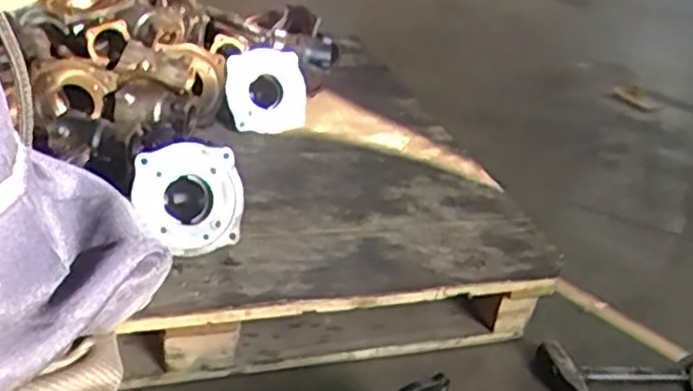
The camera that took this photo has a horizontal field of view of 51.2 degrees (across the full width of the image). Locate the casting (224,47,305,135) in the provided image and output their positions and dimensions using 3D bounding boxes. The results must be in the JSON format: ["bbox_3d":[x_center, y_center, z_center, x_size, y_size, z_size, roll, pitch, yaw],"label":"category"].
[{"bbox_3d":[-0.163,-0.208,1.472,0.158,0.050,0.183,-3,72,-13],"label":"casting"}]

